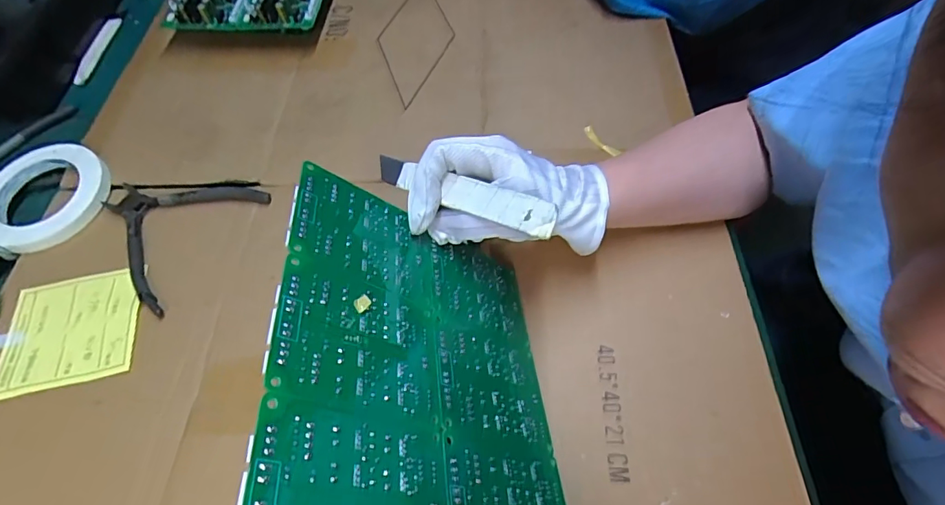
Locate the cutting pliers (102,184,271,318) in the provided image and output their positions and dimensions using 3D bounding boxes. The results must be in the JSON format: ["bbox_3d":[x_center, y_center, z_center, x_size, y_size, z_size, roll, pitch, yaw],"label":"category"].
[{"bbox_3d":[-0.271,-0.028,0.423,0.126,0.007,0.129,26,65,18],"label":"cutting pliers"}]

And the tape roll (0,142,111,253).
[{"bbox_3d":[-0.397,-0.053,0.443,0.113,0.017,0.110,-2,60,3],"label":"tape roll"}]

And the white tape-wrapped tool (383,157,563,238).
[{"bbox_3d":[-0.009,-0.037,0.301,0.129,0.012,0.016,22,63,28],"label":"white tape-wrapped tool"}]

